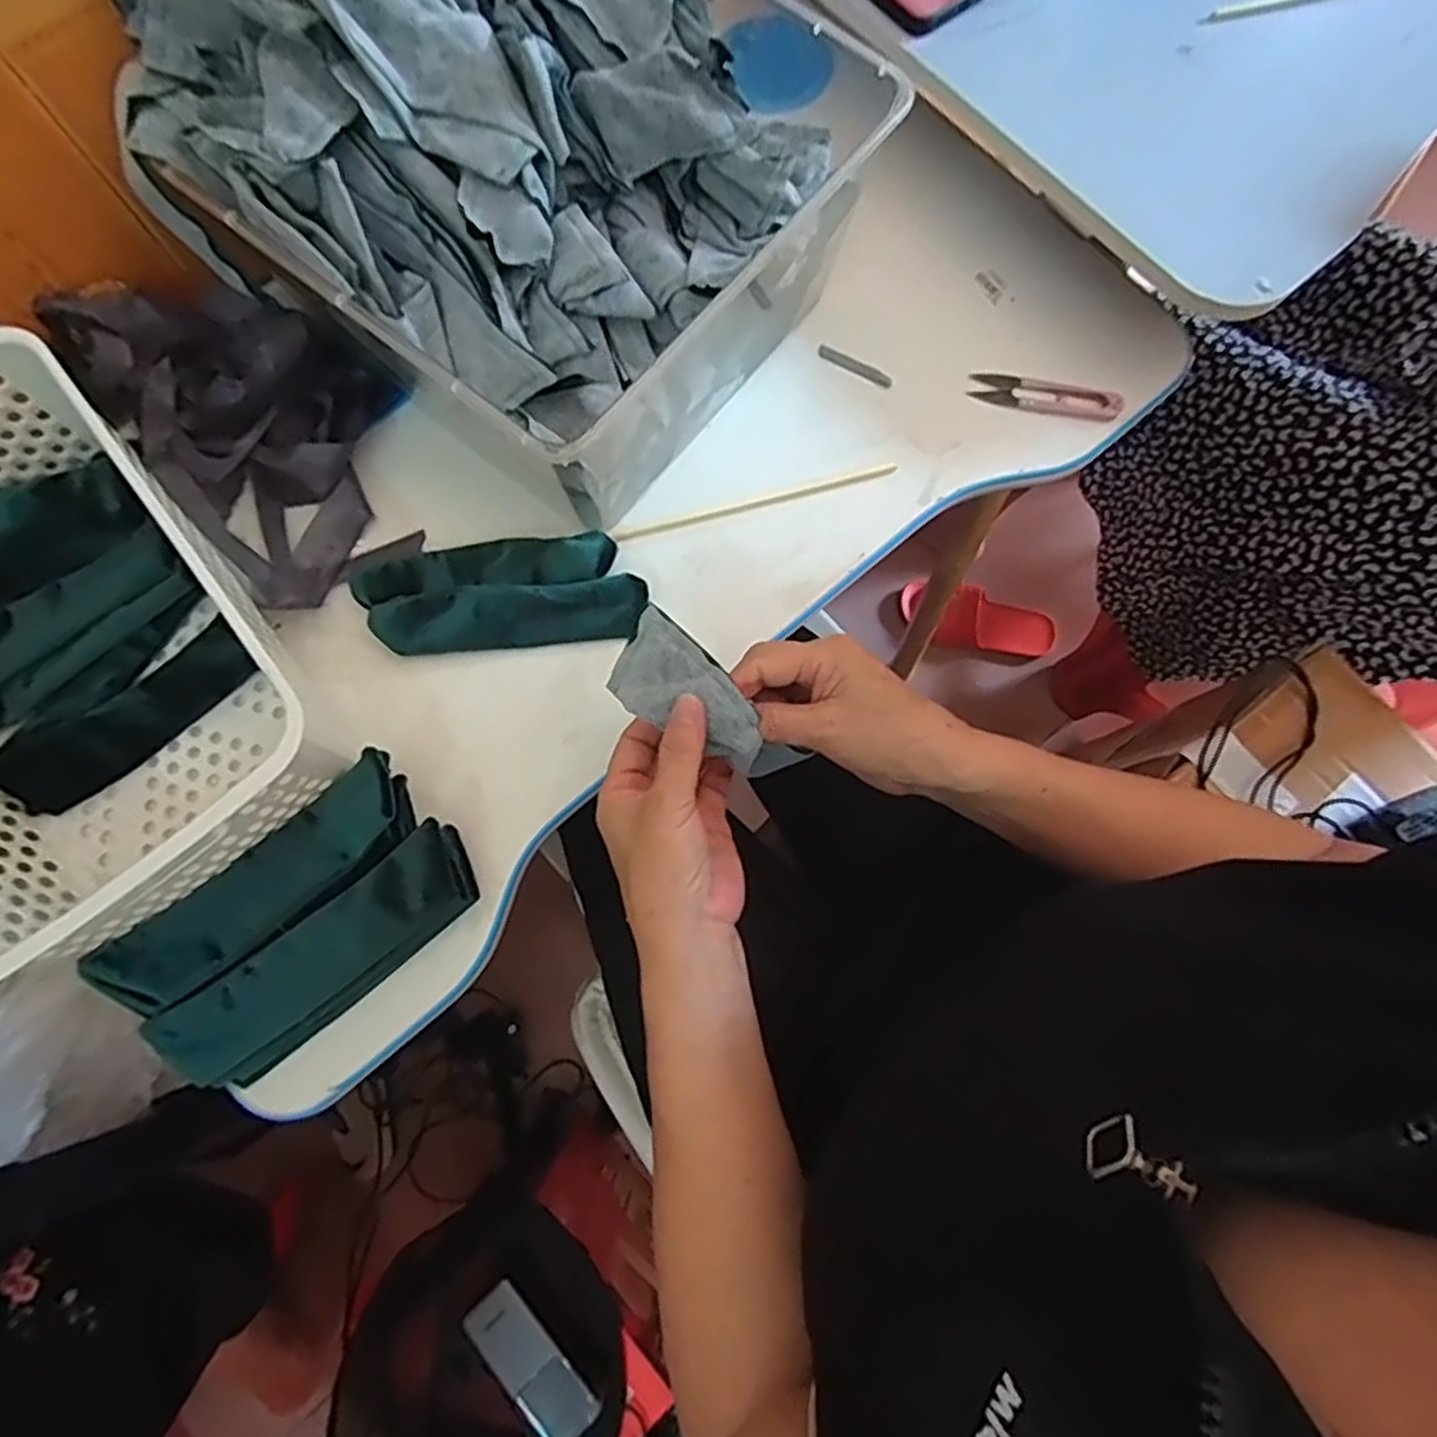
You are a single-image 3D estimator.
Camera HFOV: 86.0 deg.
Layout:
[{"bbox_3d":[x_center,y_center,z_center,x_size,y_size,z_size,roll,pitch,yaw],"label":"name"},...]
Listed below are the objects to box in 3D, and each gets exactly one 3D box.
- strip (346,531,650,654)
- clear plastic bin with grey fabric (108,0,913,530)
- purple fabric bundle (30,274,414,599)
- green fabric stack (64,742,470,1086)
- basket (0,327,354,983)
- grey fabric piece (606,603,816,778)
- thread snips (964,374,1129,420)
[{"bbox_3d":[-0.140,-0.080,0.482,0.183,0.024,0.070,-3,77,-2],"label":"strip"},{"bbox_3d":[-0.120,-0.330,0.444,0.342,0.182,0.301,37,79,7],"label":"clear plastic bin with grey fabric"},{"bbox_3d":[-0.286,-0.191,0.488,0.150,0.071,0.237,-42,81,-9],"label":"purple fabric bundle"},{"bbox_3d":[-0.233,0.114,0.427,0.179,0.035,0.100,-38,81,-9],"label":"green fabric stack"},{"bbox_3d":[-0.368,-0.031,0.428,0.207,0.110,0.312,-39,81,-9],"label":"basket"},{"bbox_3d":[-0.008,-0.006,0.393,0.106,0.024,0.045,40,80,5],"label":"grey fabric piece"},{"bbox_3d":[0.224,-0.221,0.526,0.100,0.006,0.022,11,77,1],"label":"thread snips"}]

